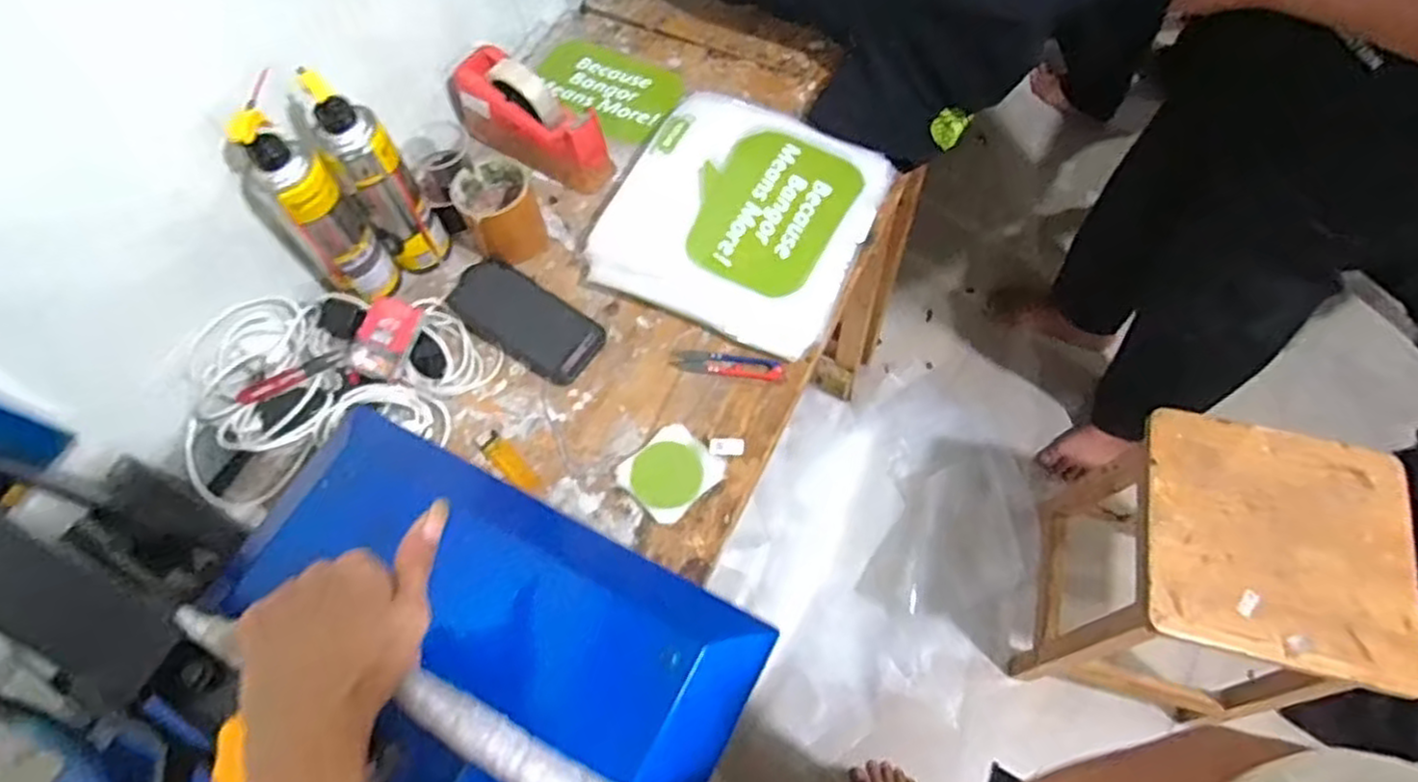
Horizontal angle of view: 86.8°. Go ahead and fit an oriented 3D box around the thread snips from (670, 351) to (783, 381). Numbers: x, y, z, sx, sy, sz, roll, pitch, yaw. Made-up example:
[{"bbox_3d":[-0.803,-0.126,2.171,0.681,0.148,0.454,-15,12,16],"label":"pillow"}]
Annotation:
[{"bbox_3d":[0.019,-0.027,0.795,0.117,0.006,0.026,6,65,7],"label":"thread snips"}]

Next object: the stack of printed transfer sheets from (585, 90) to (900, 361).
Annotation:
[{"bbox_3d":[0.039,-0.207,0.853,0.278,0.045,0.293,21,67,13],"label":"stack of printed transfer sheets"}]

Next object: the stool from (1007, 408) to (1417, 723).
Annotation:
[{"bbox_3d":[0.711,0.286,1.122,0.326,0.497,0.301,15,66,11],"label":"stool"}]

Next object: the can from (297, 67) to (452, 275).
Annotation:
[{"bbox_3d":[-0.336,-0.213,0.767,0.062,0.236,0.057,-1,64,3],"label":"can"}]

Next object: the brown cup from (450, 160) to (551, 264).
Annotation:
[{"bbox_3d":[-0.236,-0.203,0.856,0.087,0.081,0.091,-24,65,-8],"label":"brown cup"}]

